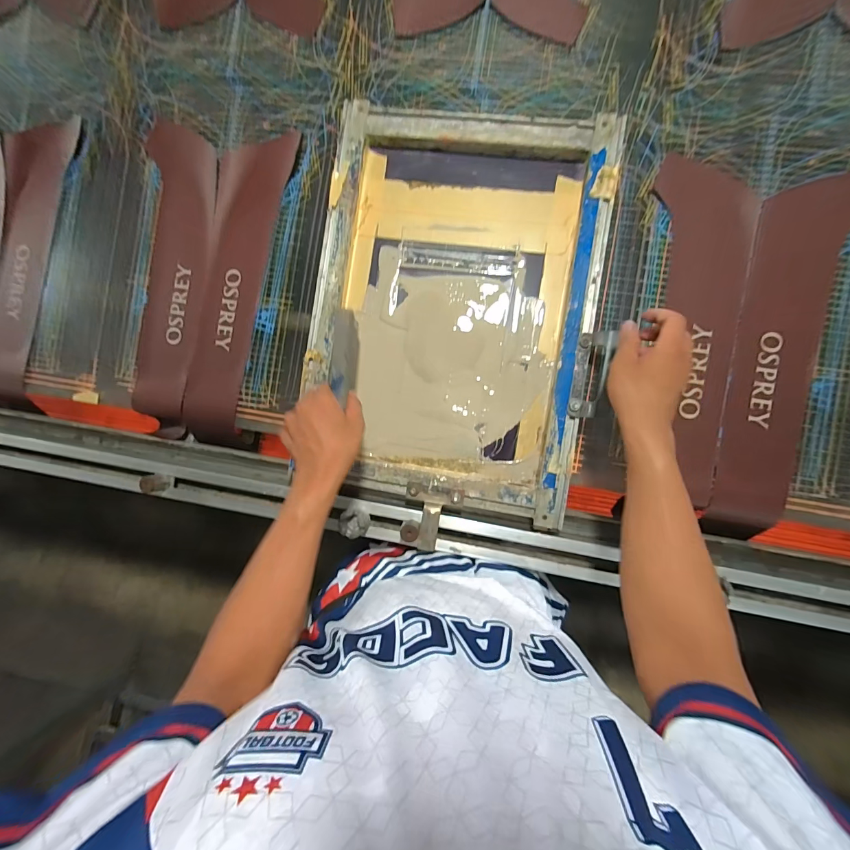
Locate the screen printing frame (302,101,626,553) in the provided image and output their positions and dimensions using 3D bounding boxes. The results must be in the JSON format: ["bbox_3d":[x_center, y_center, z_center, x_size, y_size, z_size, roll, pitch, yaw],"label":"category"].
[{"bbox_3d":[0.036,-0.149,0.551,0.398,0.039,0.573,7,88,8],"label":"screen printing frame"}]

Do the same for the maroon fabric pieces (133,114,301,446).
[{"bbox_3d":[-0.362,-0.226,0.618,0.255,0.040,0.497,10,89,8],"label":"maroon fabric pieces"}]

